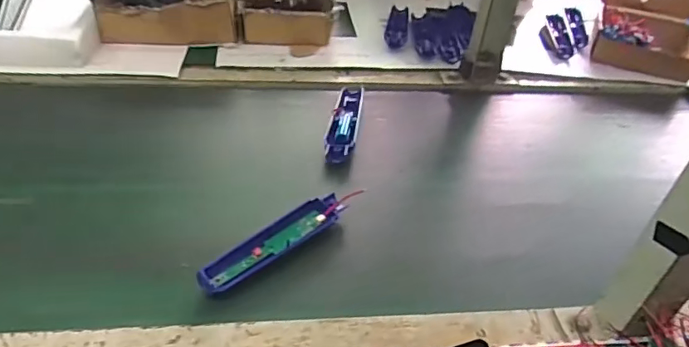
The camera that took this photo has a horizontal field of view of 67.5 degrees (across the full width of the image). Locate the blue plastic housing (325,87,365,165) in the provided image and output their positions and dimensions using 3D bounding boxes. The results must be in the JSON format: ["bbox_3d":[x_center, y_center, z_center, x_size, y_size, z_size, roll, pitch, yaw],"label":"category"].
[{"bbox_3d":[0.003,-0.077,0.699,0.039,0.019,0.182,9,40,3],"label":"blue plastic housing"}]

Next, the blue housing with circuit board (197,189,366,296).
[{"bbox_3d":[-0.061,0.063,0.516,0.186,0.015,0.037,-30,51,-35],"label":"blue housing with circuit board"}]

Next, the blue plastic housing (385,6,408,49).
[{"bbox_3d":[0.093,-0.260,0.911,0.036,0.013,0.160,9,40,4],"label":"blue plastic housing"}]

